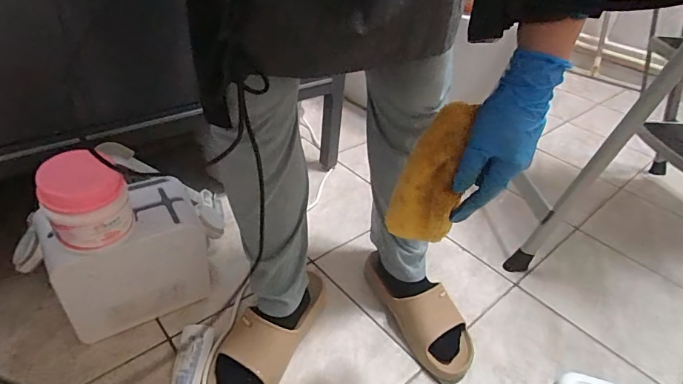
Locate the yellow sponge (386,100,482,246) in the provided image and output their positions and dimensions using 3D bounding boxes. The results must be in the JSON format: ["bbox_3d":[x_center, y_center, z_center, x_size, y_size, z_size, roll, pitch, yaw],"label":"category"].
[{"bbox_3d":[0.095,-0.012,0.443,0.025,0.166,0.068,-17,43,-43],"label":"yellow sponge"}]

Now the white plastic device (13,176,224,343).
[{"bbox_3d":[-0.323,0.115,0.684,0.247,0.212,0.120,-19,44,-30],"label":"white plastic device"}]

